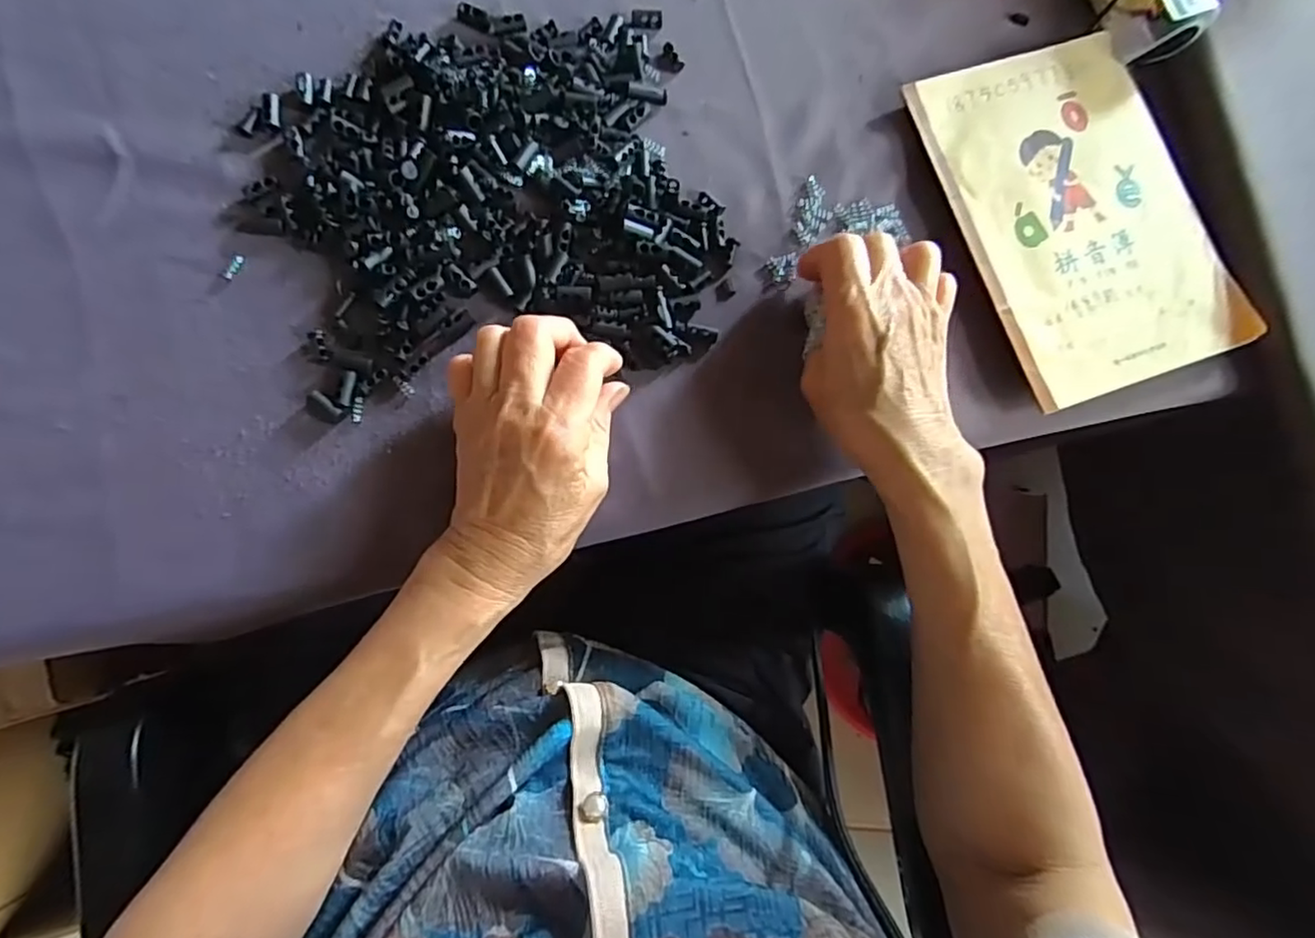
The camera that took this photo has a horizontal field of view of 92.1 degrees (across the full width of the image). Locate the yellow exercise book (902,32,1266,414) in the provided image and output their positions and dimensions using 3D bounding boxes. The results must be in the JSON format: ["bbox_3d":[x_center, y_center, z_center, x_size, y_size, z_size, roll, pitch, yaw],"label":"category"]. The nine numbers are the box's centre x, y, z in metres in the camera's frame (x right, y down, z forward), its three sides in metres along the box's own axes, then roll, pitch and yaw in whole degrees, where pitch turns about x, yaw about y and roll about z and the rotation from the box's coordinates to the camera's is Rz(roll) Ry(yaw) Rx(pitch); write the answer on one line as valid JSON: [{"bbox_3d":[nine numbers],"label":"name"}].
[{"bbox_3d":[0.245,-0.150,0.368,0.140,0.006,0.204,-18,84,-7],"label":"yellow exercise book"}]

